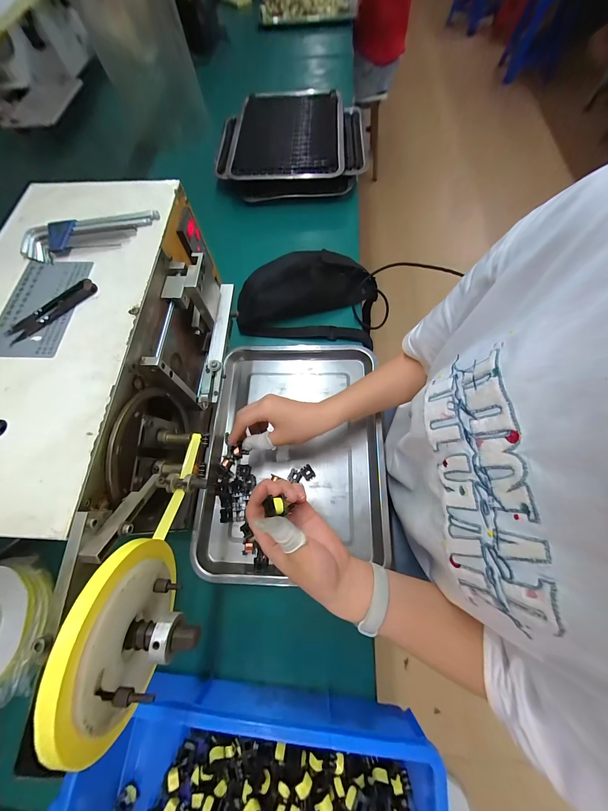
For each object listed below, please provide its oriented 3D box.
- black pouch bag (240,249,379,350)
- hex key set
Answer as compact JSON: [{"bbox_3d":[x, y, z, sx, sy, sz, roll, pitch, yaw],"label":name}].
[{"bbox_3d":[0.012,-0.224,0.558,0.269,0.076,0.173,8,69,6],"label":"black pouch bag"},{"bbox_3d":[-0.256,-0.206,0.338,0.158,0.010,0.055,-16,68,-4],"label":"hex key set"}]

